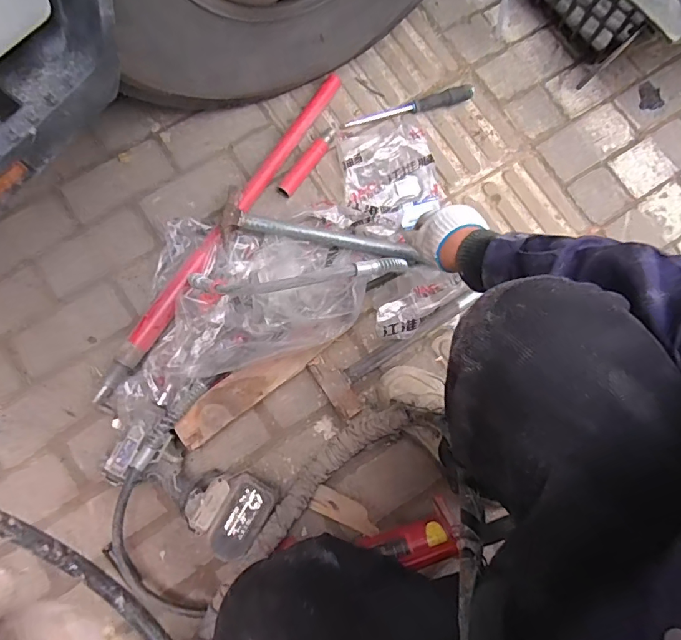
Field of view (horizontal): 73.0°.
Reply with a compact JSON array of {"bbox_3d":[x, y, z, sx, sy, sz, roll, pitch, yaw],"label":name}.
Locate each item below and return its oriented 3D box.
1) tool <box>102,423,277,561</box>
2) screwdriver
[{"bbox_3d":[-0.223,0.249,0.711,0.246,0.075,0.117,30,78,6],"label":"tool"},{"bbox_3d":[0.127,-0.406,0.874,0.256,0.030,0.027,-13,78,-4],"label":"screwdriver"}]

